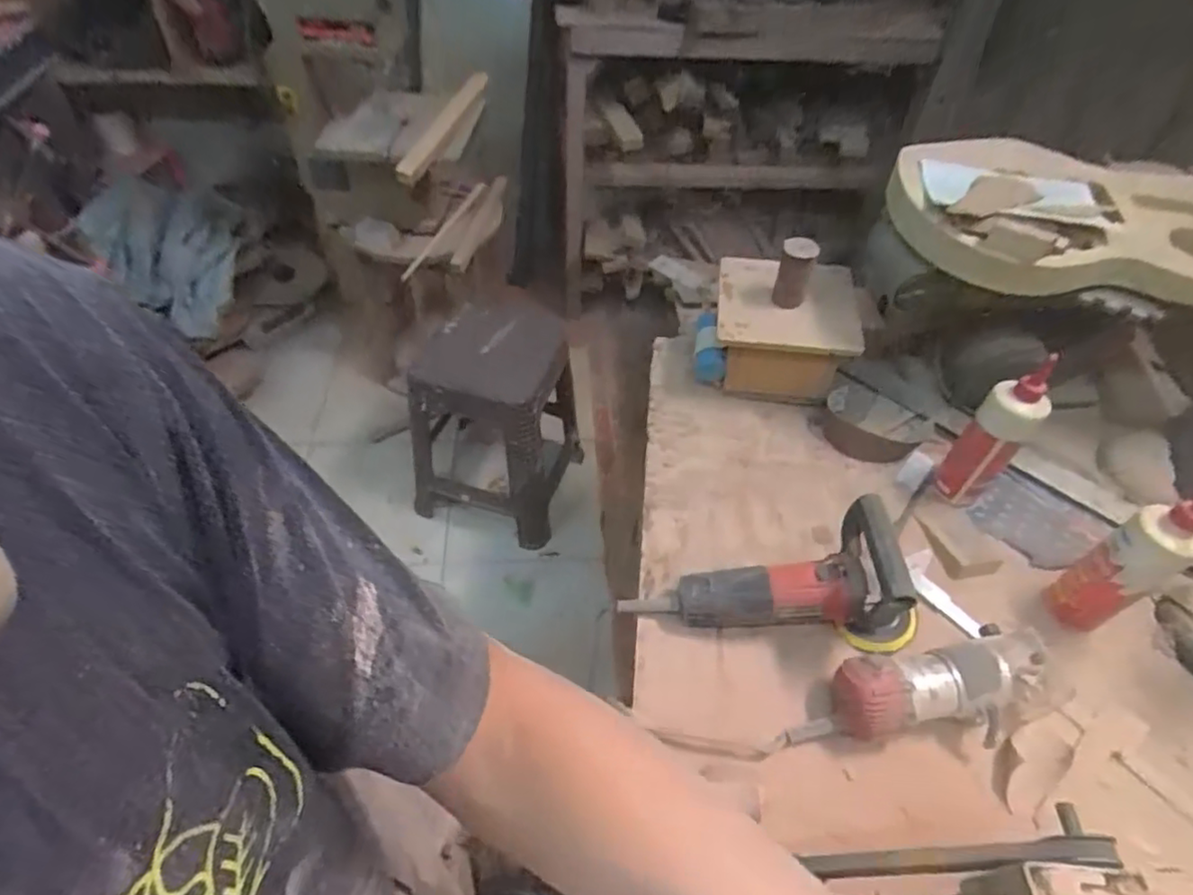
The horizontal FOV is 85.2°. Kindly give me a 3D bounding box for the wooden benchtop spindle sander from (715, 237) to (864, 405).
[{"bbox_3d":[0.279,-0.191,0.976,0.194,0.212,0.160,9,51,4],"label":"wooden benchtop spindle sander"}]

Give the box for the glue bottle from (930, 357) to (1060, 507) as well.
[{"bbox_3d":[0.516,-0.014,0.845,0.065,0.214,0.069,-35,61,-27],"label":"glue bottle"}]

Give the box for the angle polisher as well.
[{"bbox_3d":[0.194,0.160,0.746,0.326,0.168,0.118,-6,50,10],"label":"angle polisher"}]

